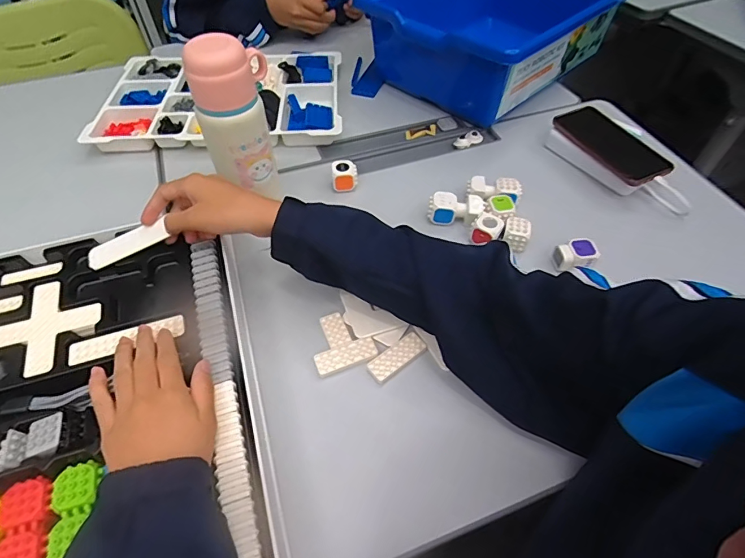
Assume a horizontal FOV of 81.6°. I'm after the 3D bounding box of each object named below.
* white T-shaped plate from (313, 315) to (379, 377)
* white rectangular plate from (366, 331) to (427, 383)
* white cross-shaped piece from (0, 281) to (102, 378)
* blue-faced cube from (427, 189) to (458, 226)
[{"bbox_3d":[-0.034,0.064,0.455,0.063,0.004,0.067,-18,54,-13],"label":"white T-shaped plate"},{"bbox_3d":[0.026,0.080,0.444,0.064,0.004,0.027,-35,60,-24],"label":"white rectangular plate"},{"bbox_3d":[-0.319,0.045,0.417,0.082,0.004,0.082,21,55,15],"label":"white cross-shaped piece"},{"bbox_3d":[0.089,-0.091,0.550,0.035,0.034,0.026,12,53,9],"label":"blue-faced cube"}]

